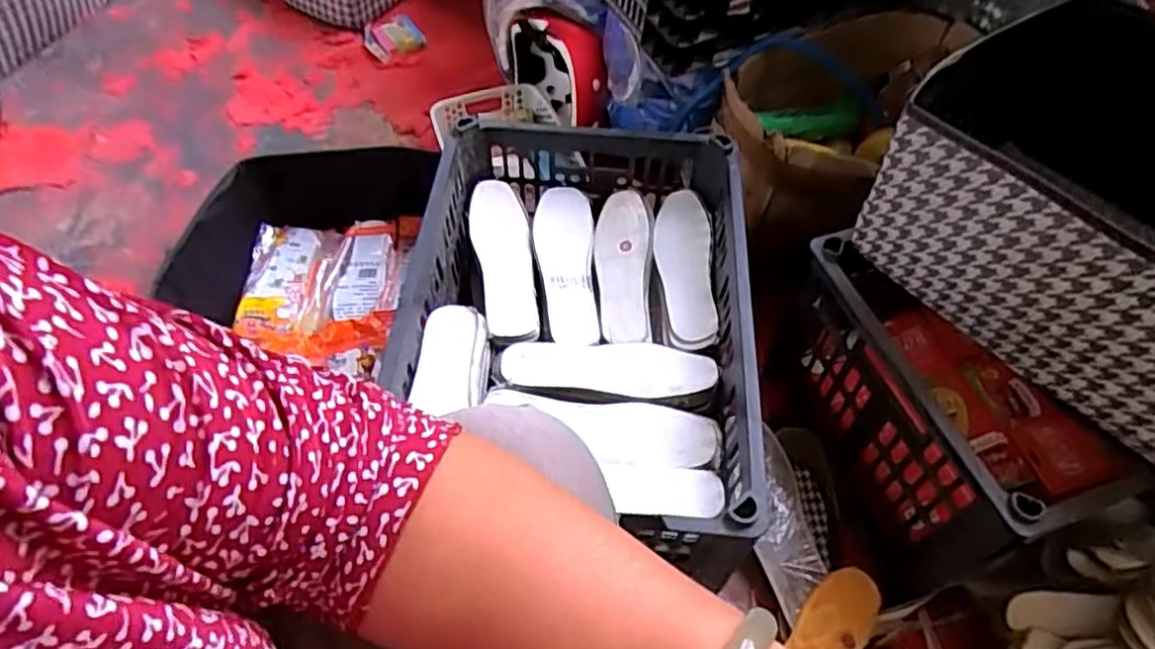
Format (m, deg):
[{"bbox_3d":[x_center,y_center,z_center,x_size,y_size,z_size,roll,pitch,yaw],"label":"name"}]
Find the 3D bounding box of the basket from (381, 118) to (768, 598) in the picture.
[{"bbox_3d":[-0.001,-0.013,0.732,0.342,0.140,0.473,5,58,2],"label":"basket"}]

